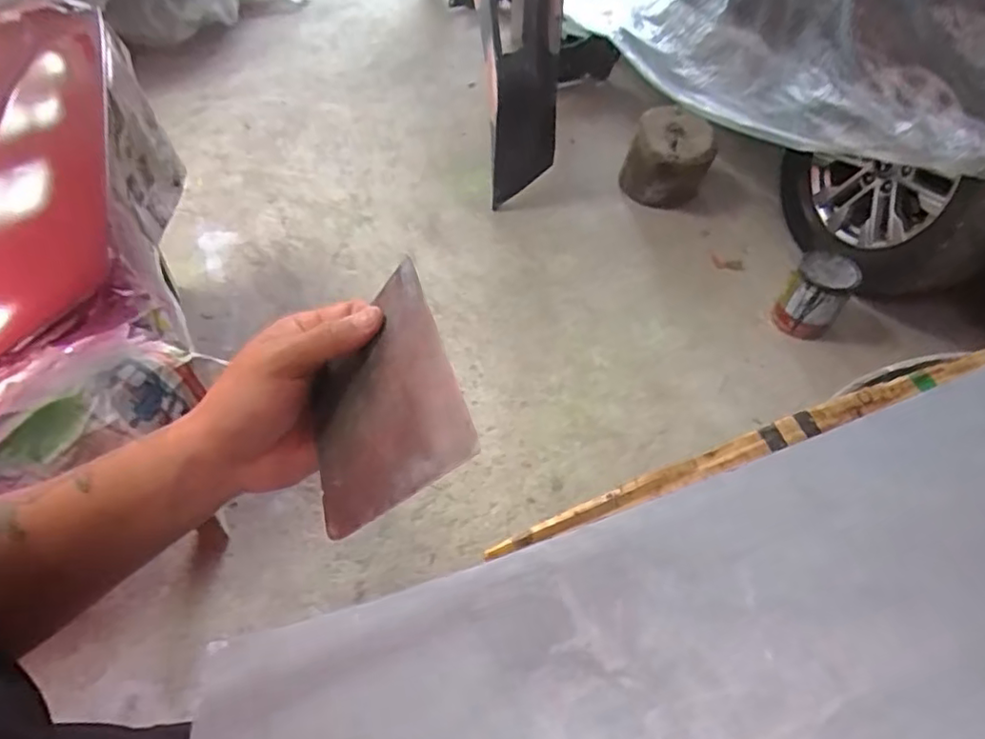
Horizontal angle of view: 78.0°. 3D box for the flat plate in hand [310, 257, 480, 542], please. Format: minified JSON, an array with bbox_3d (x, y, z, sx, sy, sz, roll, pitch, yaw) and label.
[{"bbox_3d":[-0.058,0.011,0.303,0.091,0.011,0.132,-42,43,18],"label":"flat plate in hand"}]

